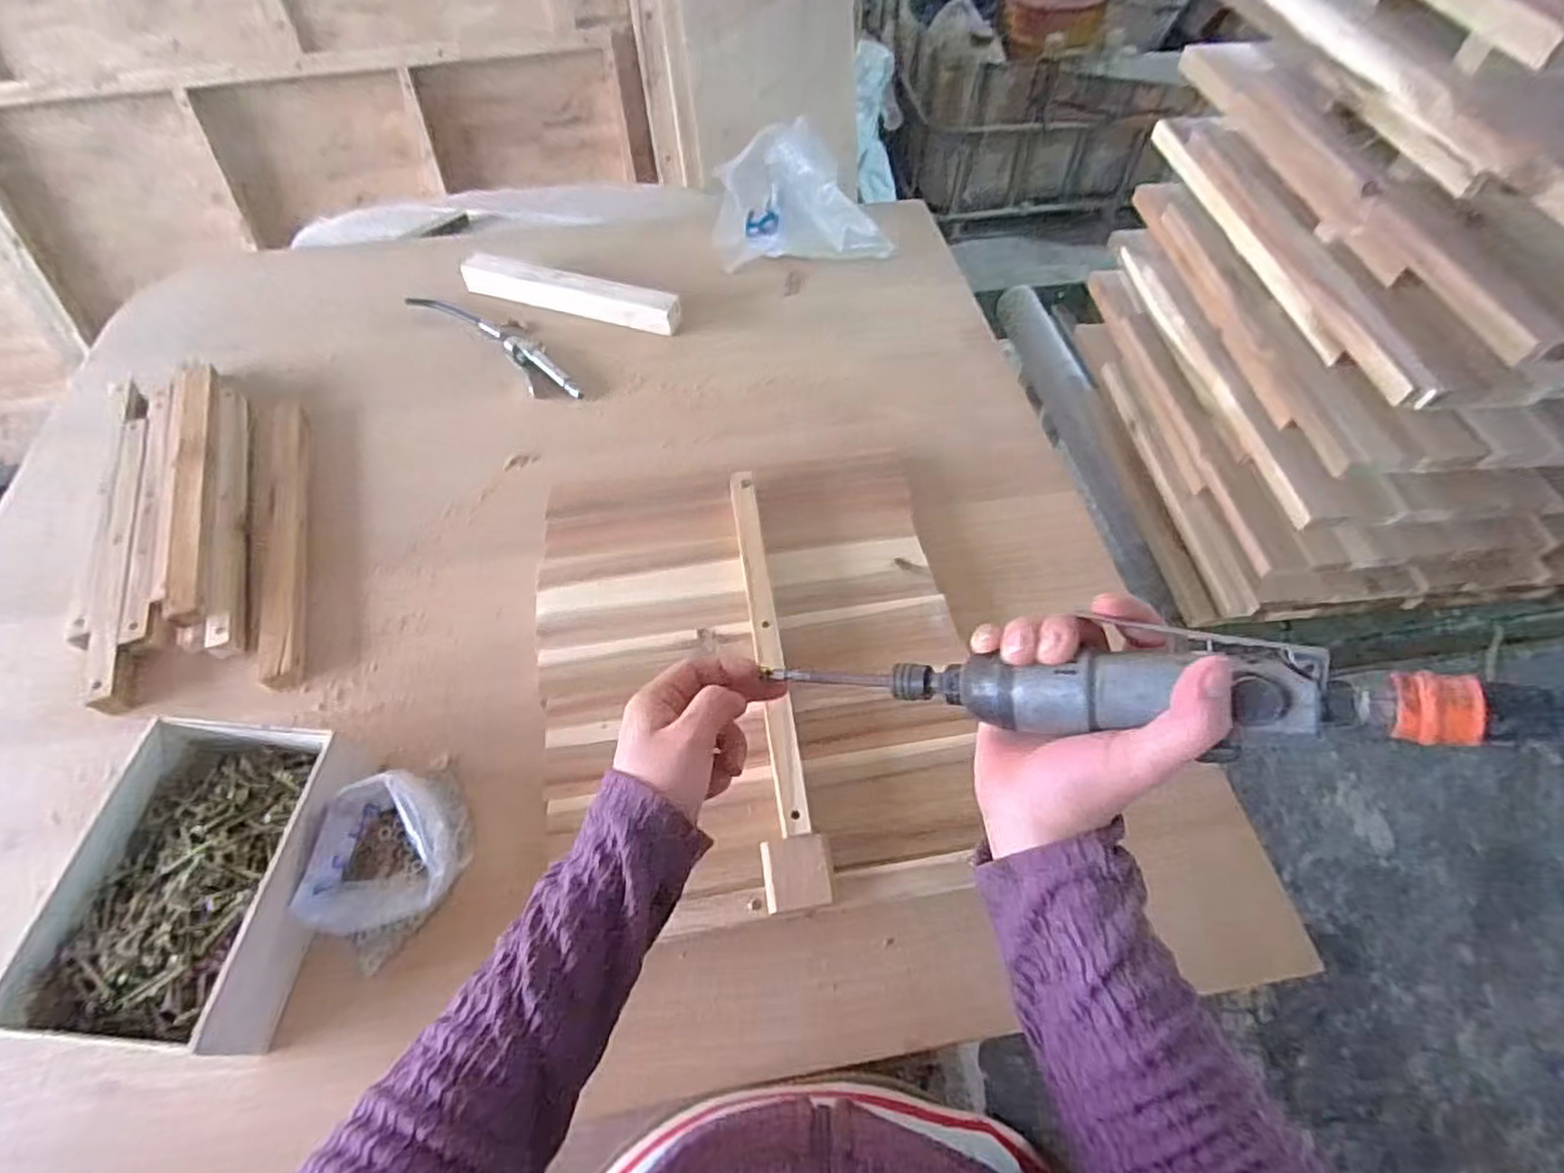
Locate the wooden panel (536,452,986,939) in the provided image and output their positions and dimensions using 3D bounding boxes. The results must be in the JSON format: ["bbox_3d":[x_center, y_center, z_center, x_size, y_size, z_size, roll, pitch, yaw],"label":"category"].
[{"bbox_3d":[-0.027,0.053,0.594,0.342,0.048,0.411,-7,56,-5],"label":"wooden panel"}]

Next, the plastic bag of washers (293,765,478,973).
[{"bbox_3d":[-0.271,0.185,0.486,0.093,0.058,0.110,39,64,23],"label":"plastic bag of washers"}]

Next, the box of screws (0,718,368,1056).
[{"bbox_3d":[-0.386,0.195,0.478,0.151,0.066,0.202,5,56,4],"label":"box of screws"}]

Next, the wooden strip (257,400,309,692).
[{"bbox_3d":[-0.477,-0.058,0.679,0.035,0.014,0.361,-18,58,-12],"label":"wooden strip"}]

